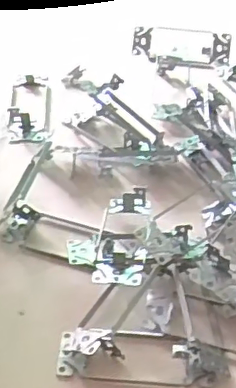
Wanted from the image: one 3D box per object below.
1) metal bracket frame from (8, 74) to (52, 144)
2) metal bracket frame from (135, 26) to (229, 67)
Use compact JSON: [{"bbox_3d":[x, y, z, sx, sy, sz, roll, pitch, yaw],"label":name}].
[{"bbox_3d":[-0.086,-0.089,0.556,0.039,0.021,0.096,-2,48,-5],"label":"metal bracket frame"},{"bbox_3d":[0.067,-0.157,0.610,0.105,0.027,0.058,7,49,3],"label":"metal bracket frame"}]

